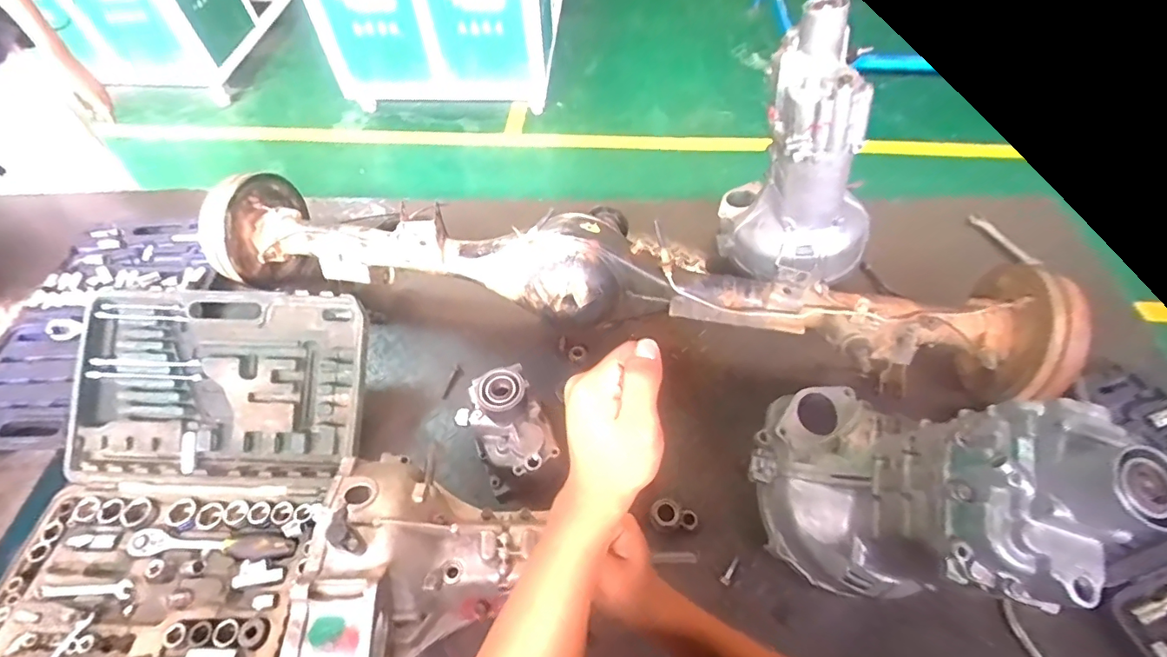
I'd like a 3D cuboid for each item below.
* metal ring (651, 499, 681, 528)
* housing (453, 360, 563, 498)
[{"bbox_3d":[0.131,0.293,0.806,0.044,0.014,0.047,-1,56,1],"label":"metal ring"},{"bbox_3d":[-0.123,0.166,0.820,0.124,0.174,0.157,-27,59,-16],"label":"housing"}]

